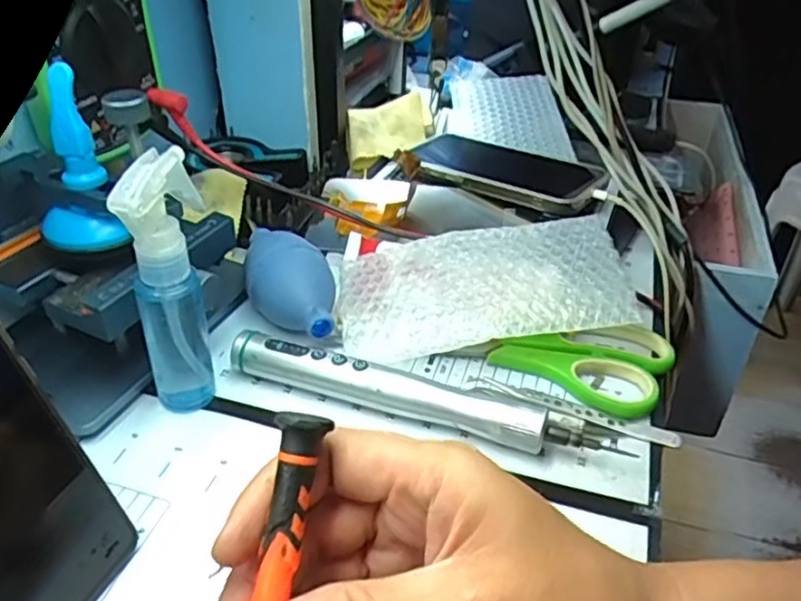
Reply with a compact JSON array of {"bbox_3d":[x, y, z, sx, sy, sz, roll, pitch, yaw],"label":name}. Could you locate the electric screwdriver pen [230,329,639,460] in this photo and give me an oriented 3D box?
[{"bbox_3d":[0.006,0.046,0.343,0.200,0.019,0.018,11,37,15],"label":"electric screwdriver pen"}]

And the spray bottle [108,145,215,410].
[{"bbox_3d":[-0.108,-0.004,0.319,0.037,0.132,0.027,-14,38,-19],"label":"spray bottle"}]

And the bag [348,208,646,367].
[{"bbox_3d":[0.046,-0.011,0.388,0.162,0.010,0.084,-8,52,6],"label":"bag"}]

